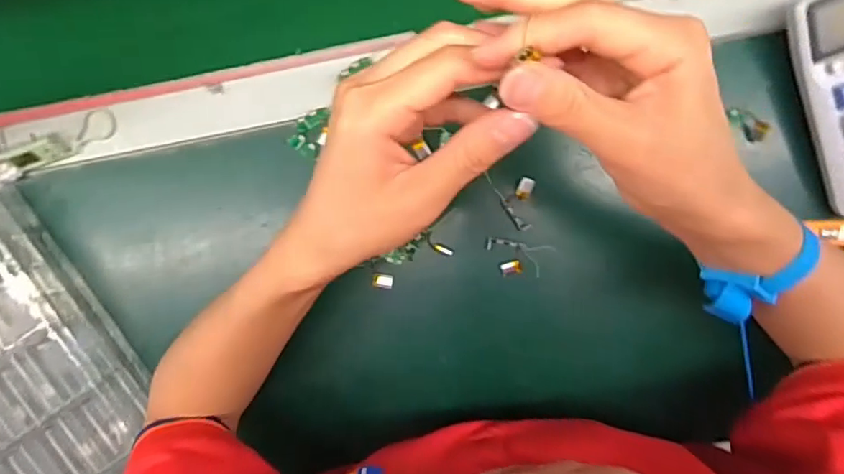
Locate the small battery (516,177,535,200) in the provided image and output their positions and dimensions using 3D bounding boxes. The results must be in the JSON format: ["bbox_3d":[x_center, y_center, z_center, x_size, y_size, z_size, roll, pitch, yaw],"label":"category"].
[{"bbox_3d":[0.078,-0.036,0.426,0.011,0.005,0.017,30,96,1],"label":"small battery"}]

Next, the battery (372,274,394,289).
[{"bbox_3d":[-0.031,0.035,0.440,0.016,0.004,0.011,7,95,3],"label":"battery"}]

